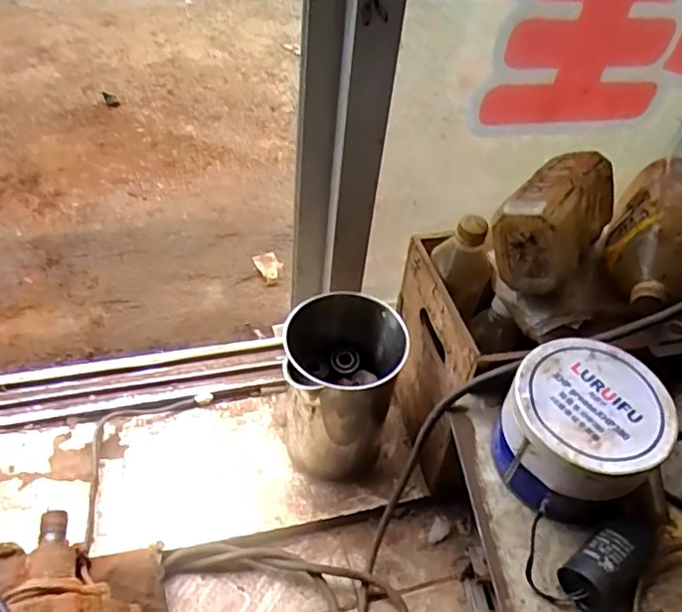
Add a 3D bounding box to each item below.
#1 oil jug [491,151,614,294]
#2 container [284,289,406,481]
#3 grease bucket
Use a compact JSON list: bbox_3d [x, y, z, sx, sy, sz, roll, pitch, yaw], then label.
[{"bbox_3d":[0.218,-0.079,0.583,0.073,0.115,0.155,10,35,42],"label":"oil jug"},{"bbox_3d":[-0.005,0.102,0.680,0.125,0.207,0.126,12,48,4],"label":"container"},{"bbox_3d":[0.197,0.106,0.490,0.118,0.099,0.117,3,48,-4],"label":"grease bucket"}]

